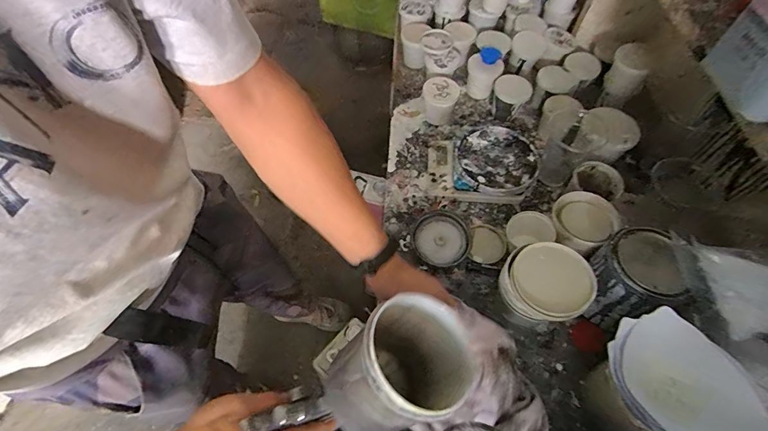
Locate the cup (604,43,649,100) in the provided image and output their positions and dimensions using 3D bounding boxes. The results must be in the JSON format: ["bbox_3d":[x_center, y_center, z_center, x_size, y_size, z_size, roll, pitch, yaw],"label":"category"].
[{"bbox_3d":[0.485,-0.289,0.738,0.078,0.078,0.089,35,62,18],"label":"cup"}]

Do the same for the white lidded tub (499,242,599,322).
[{"bbox_3d":[0.210,0.086,0.485,0.091,0.057,0.099,2,57,-2],"label":"white lidded tub"}]

